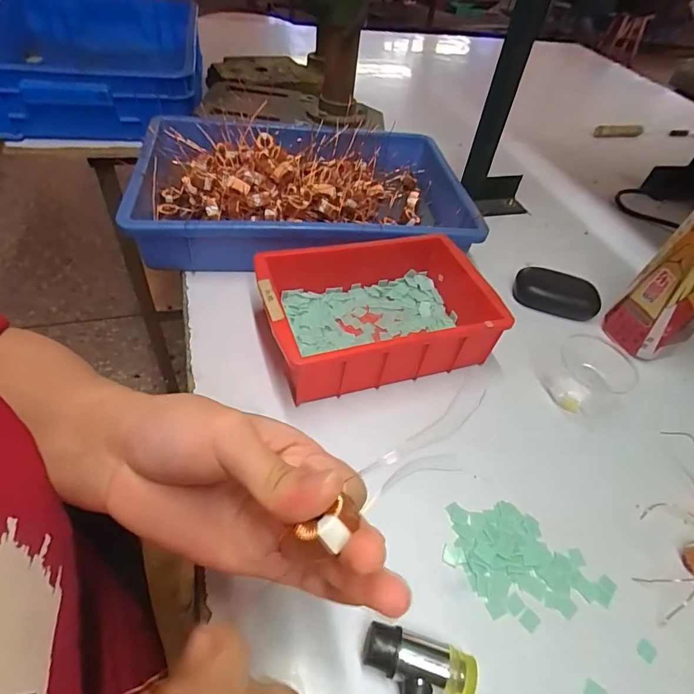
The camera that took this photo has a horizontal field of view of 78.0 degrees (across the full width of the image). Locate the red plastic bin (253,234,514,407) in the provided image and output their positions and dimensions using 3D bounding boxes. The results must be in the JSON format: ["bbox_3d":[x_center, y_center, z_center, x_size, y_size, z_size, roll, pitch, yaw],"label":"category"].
[{"bbox_3d":[0.024,-0.027,0.391,0.192,0.069,0.133,-14,50,-19],"label":"red plastic bin"}]

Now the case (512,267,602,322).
[{"bbox_3d":[0.234,-0.060,0.481,0.089,0.033,0.046,23,48,15],"label":"case"}]

